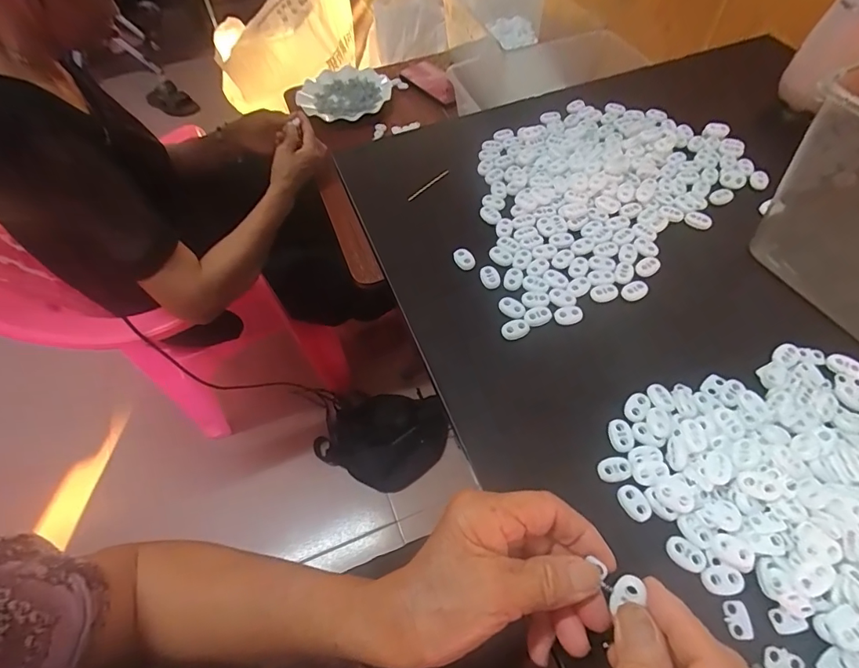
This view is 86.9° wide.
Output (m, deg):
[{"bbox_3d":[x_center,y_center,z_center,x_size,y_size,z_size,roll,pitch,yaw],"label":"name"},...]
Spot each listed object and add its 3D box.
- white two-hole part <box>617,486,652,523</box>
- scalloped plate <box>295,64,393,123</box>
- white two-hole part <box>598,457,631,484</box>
[{"bbox_3d":[0.130,0.108,0.289,0.015,0.006,0.022,-25,59,-12],"label":"white two-hole part"},{"bbox_3d":[-0.184,-0.502,0.953,0.202,0.036,0.174,9,59,9],"label":"scalloped plate"},{"bbox_3d":[0.122,0.090,0.300,0.022,0.006,0.016,-13,58,-5],"label":"white two-hole part"}]

